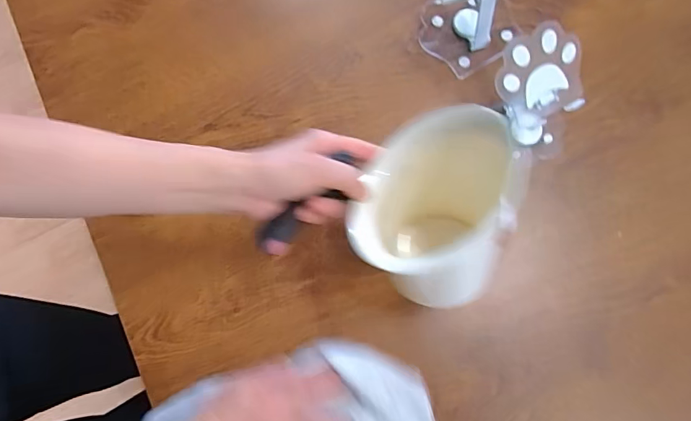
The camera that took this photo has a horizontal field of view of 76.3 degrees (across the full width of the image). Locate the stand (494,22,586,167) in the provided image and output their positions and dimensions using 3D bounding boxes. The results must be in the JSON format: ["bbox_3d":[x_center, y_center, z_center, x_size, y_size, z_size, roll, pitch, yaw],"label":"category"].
[{"bbox_3d":[0.224,-0.128,0.518,0.103,0.125,0.114,-28,78,-5],"label":"stand"}]

